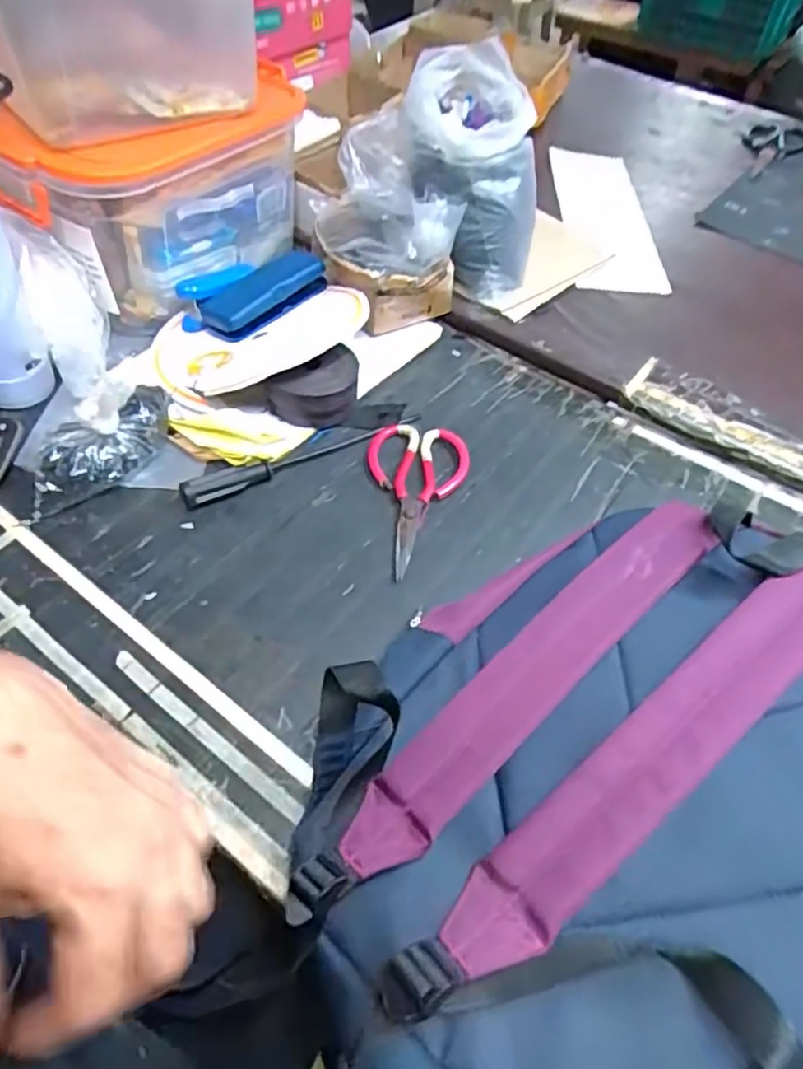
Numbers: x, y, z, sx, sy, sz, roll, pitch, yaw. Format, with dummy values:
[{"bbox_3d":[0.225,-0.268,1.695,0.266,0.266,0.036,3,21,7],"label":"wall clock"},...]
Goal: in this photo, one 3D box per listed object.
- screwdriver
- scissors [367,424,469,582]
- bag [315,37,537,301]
[{"bbox_3d":[-0.092,-0.084,0.642,0.255,0.029,0.019,-25,58,-19],"label":"screwdriver"},{"bbox_3d":[0.015,-0.040,0.634,0.099,0.014,0.183,3,53,1],"label":"scissors"},{"bbox_3d":[0.030,-0.416,0.779,0.255,0.189,0.233,-3,53,-5],"label":"bag"}]

